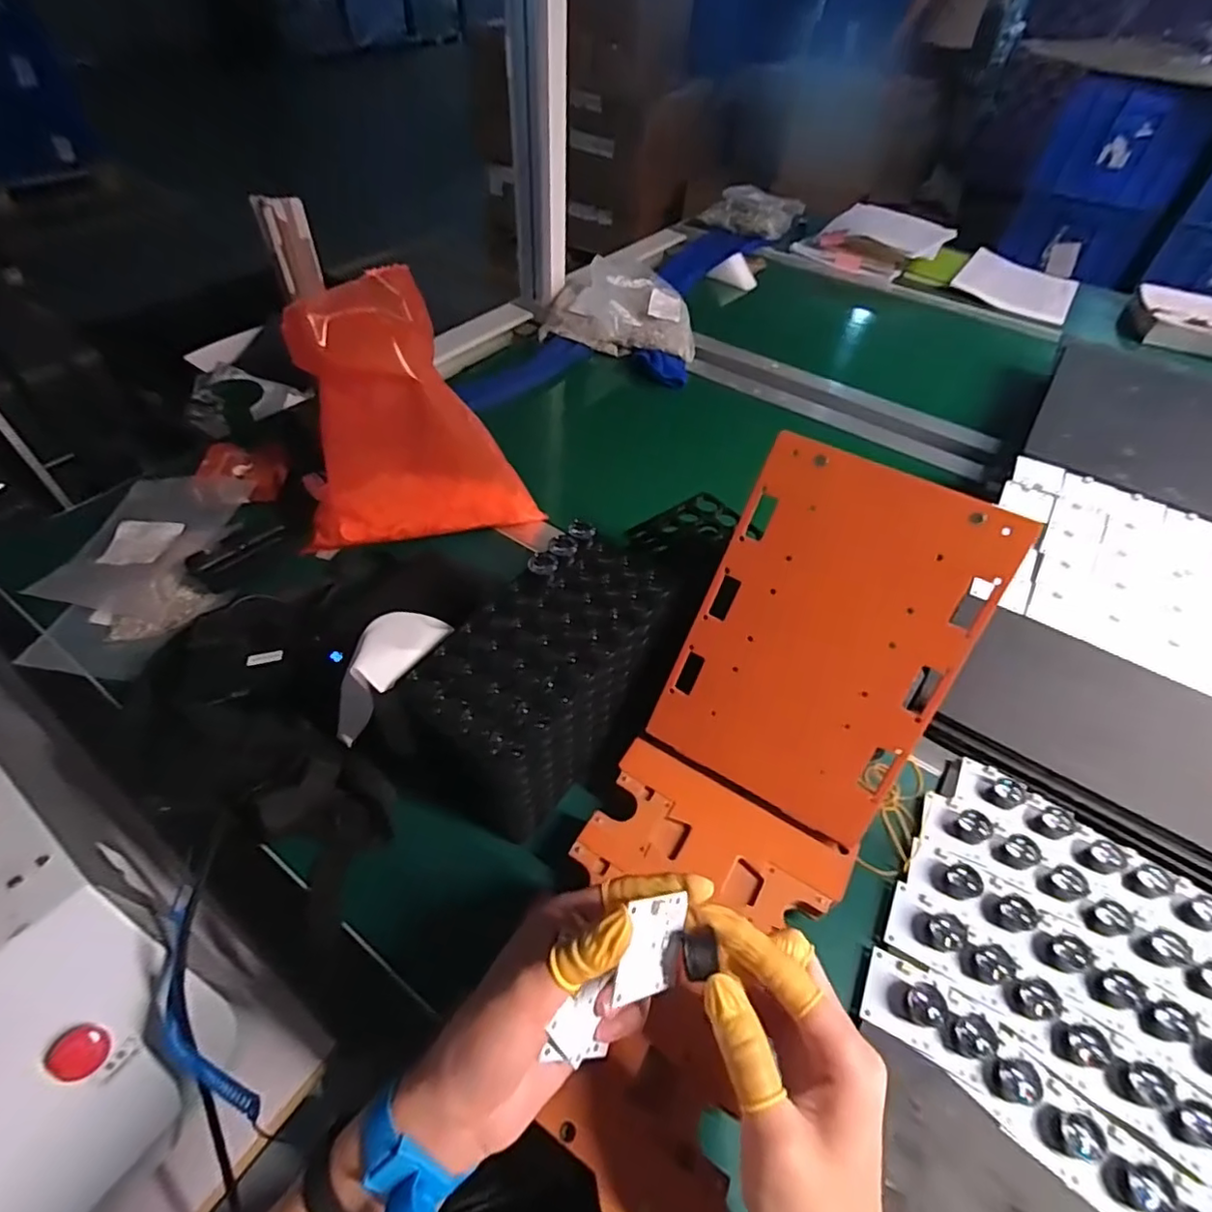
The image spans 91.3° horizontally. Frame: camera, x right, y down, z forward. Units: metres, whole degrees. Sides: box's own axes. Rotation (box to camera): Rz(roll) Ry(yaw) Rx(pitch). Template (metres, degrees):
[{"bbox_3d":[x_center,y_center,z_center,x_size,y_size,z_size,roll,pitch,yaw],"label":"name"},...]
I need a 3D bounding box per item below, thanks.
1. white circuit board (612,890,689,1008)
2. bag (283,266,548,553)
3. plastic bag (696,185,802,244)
[{"bbox_3d":[0.020,0.158,0.274,0.004,0.039,0.042,4,76,44],"label":"white circuit board"},{"bbox_3d":[-0.188,-0.178,0.560,0.224,0.224,0.077,-14,52,-17],"label":"bag"},{"bbox_3d":[0.327,-0.874,1.315,0.187,0.053,0.235,22,51,14],"label":"plastic bag"}]

